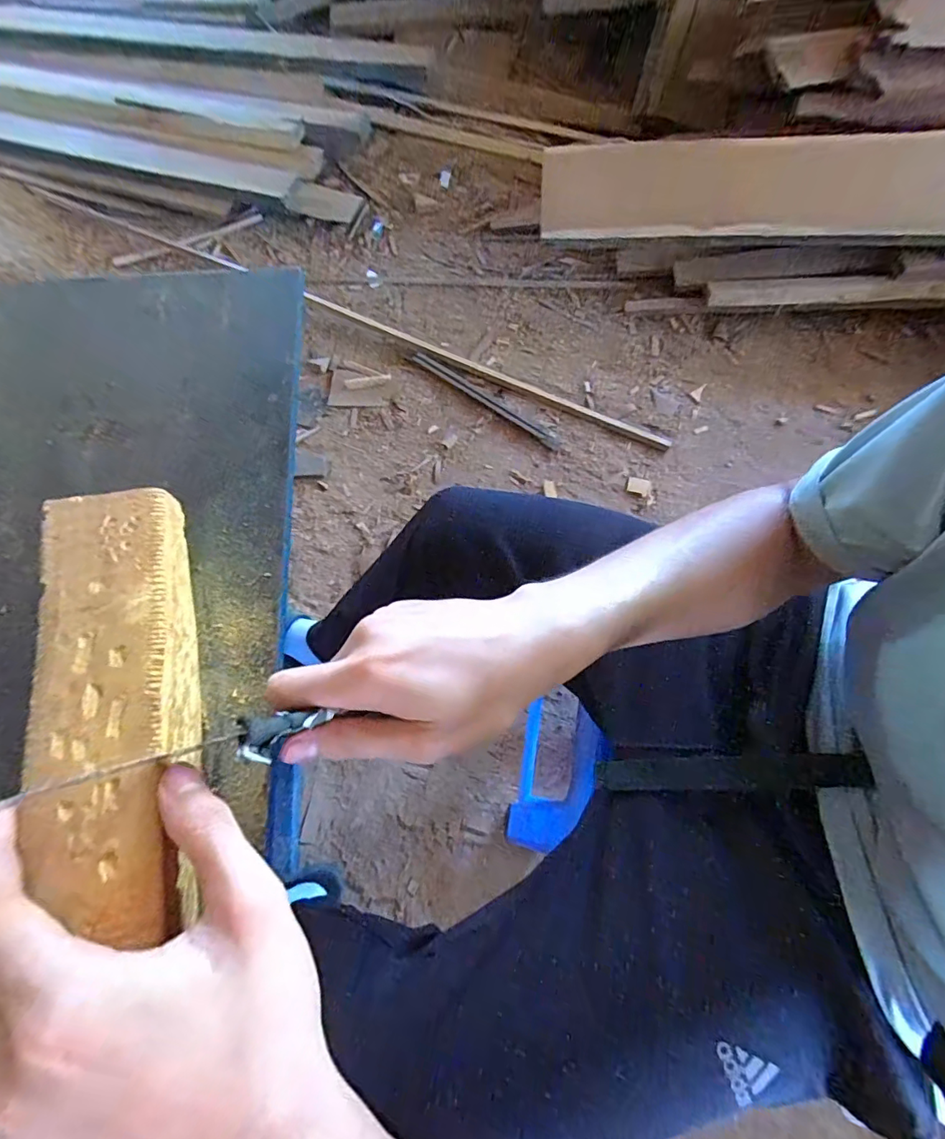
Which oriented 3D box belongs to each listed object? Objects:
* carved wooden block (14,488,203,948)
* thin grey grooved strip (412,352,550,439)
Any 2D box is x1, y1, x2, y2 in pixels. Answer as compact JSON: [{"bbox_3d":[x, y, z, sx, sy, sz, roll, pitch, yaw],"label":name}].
[{"bbox_3d":[-0.153,0.052,0.219,0.054,0.036,0.176,-12,70,-6],"label":"carved wooden block"},{"bbox_3d":[0.012,-0.443,1.243,0.419,0.006,0.034,37,75,12],"label":"thin grey grooved strip"}]

